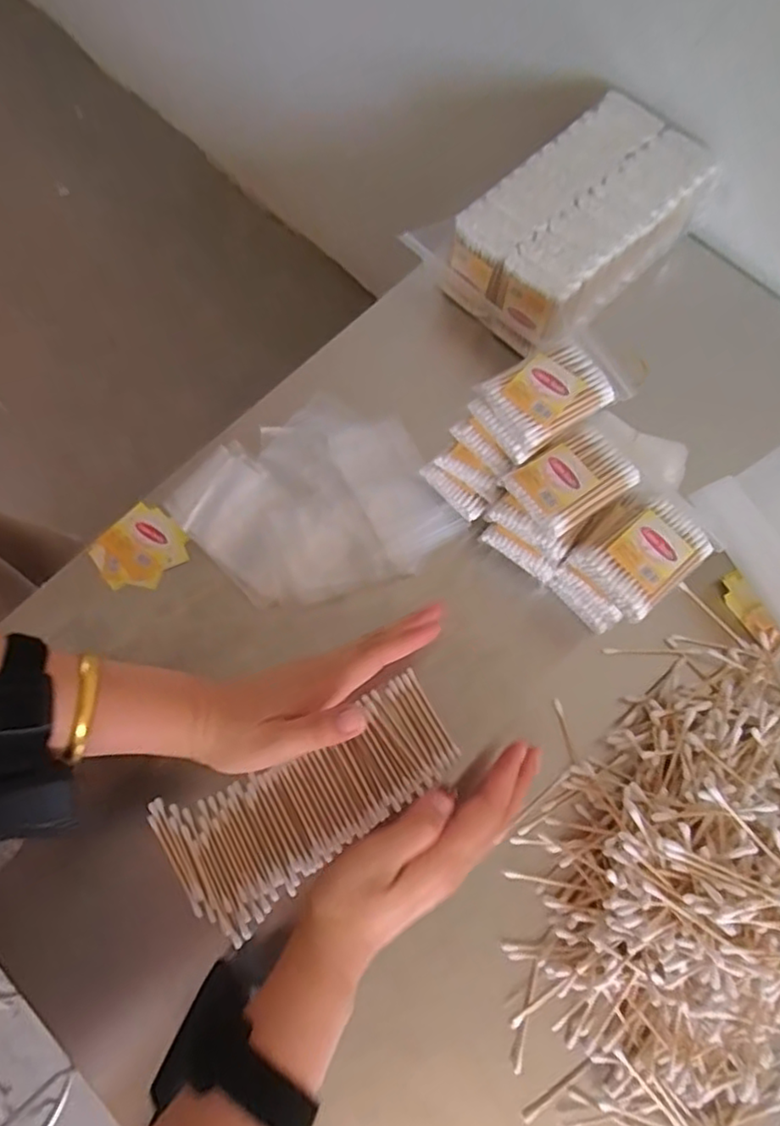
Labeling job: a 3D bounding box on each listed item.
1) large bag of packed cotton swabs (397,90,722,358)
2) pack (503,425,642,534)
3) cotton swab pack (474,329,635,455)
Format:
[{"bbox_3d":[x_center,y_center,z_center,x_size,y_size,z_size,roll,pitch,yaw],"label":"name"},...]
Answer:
[{"bbox_3d":[0.150,-0.285,0.543,0.130,0.078,0.198,44,77,11],"label":"large bag of packed cotton swabs"},{"bbox_3d":[0.123,-0.057,0.433,0.073,0.014,0.053,-31,76,-10],"label":"pack"},{"bbox_3d":[0.111,-0.116,0.435,0.084,0.016,0.056,-27,75,-9],"label":"cotton swab pack"}]

